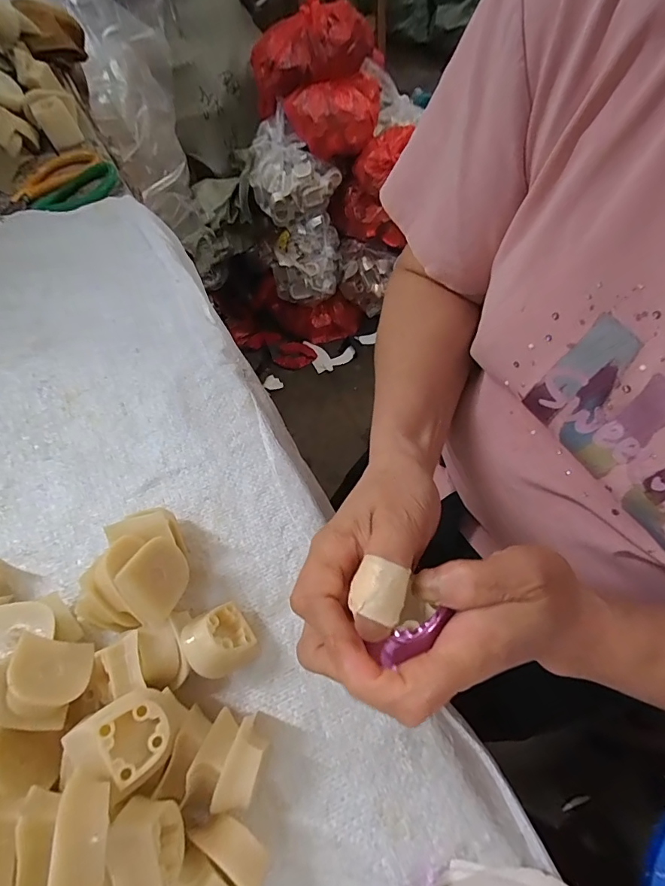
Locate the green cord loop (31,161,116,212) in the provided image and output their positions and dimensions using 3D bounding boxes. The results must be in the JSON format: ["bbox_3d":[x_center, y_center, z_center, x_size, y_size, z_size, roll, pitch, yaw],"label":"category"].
[{"bbox_3d":[-0.279,-0.279,0.491,0.062,0.007,0.096,36,71,19],"label":"green cord loop"}]

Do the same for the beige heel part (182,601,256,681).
[{"bbox_3d":[-0.068,0.120,0.270,0.036,0.036,0.037,-31,66,-11],"label":"beige heel part"}]

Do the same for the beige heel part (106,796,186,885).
[{"bbox_3d":[-0.083,0.179,0.194,0.021,0.036,0.036,-24,76,29],"label":"beige heel part"}]

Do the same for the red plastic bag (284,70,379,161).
[{"bbox_3d":[0.016,-0.760,1.025,0.223,0.100,0.148,-18,63,-6],"label":"red plastic bag"}]

